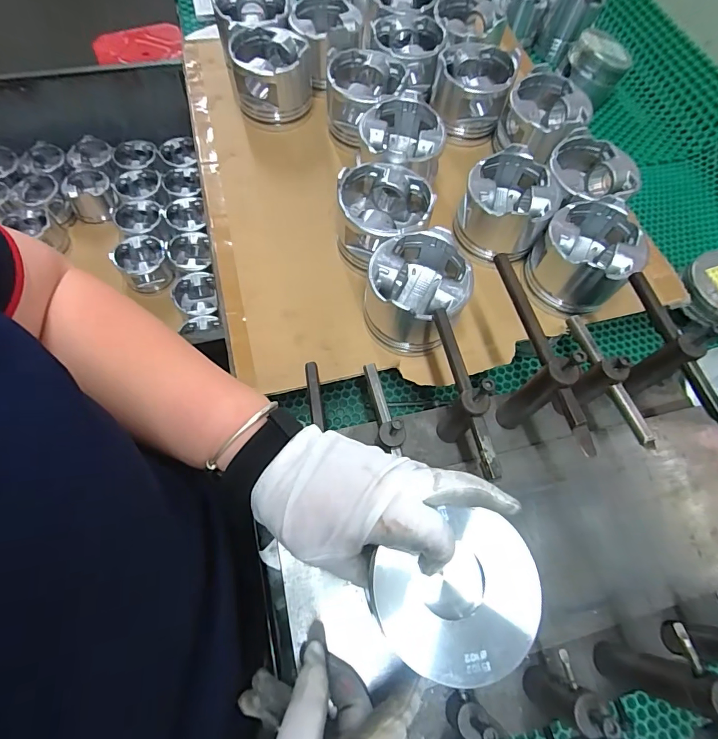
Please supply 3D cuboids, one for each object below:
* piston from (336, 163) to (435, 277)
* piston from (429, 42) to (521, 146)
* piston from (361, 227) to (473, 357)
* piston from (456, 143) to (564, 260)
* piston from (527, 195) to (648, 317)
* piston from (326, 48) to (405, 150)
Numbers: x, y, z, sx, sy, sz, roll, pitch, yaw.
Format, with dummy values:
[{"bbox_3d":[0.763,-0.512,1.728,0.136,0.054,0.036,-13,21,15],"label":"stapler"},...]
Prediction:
[{"bbox_3d":[0.027,-0.169,0.459,0.096,0.079,0.099,1,66,-3],"label":"piston"},{"bbox_3d":[0.149,-0.376,0.552,0.099,0.071,0.104,10,66,1],"label":"piston"},{"bbox_3d":[0.056,-0.079,0.422,0.099,0.075,0.105,16,67,4],"label":"piston"},{"bbox_3d":[0.167,-0.186,0.473,0.099,0.069,0.105,26,68,8],"label":"piston"},{"bbox_3d":[0.246,-0.123,0.453,0.093,0.078,0.098,1,66,-3],"label":"piston"},{"bbox_3d":[0.007,-0.354,0.539,0.094,0.073,0.102,7,66,0],"label":"piston"}]

